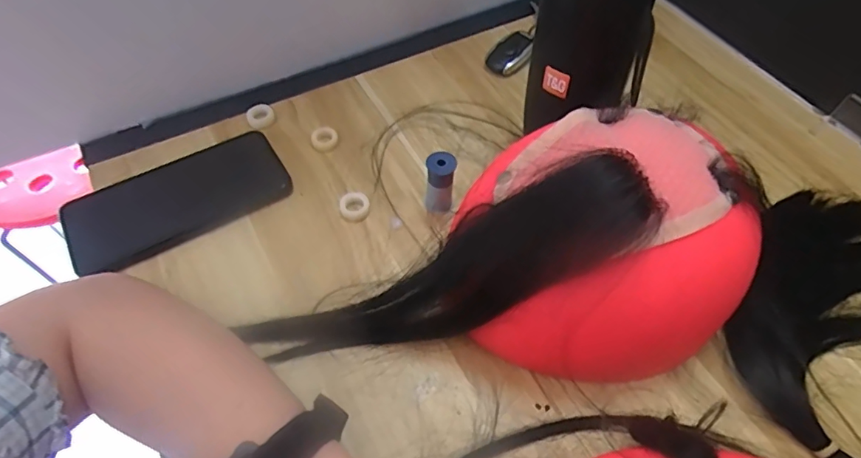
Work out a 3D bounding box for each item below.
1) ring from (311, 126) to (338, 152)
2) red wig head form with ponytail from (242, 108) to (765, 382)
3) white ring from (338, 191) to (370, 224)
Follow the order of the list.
[{"bbox_3d":[-0.090,-0.078,0.425,0.021,0.009,0.022,0,57,0],"label":"ring"},{"bbox_3d":[0.039,0.027,0.296,0.292,0.126,0.127,-6,57,-4],"label":"red wig head form with ponytail"},{"bbox_3d":[-0.060,-0.018,0.394,0.023,0.007,0.025,0,57,0],"label":"white ring"}]

